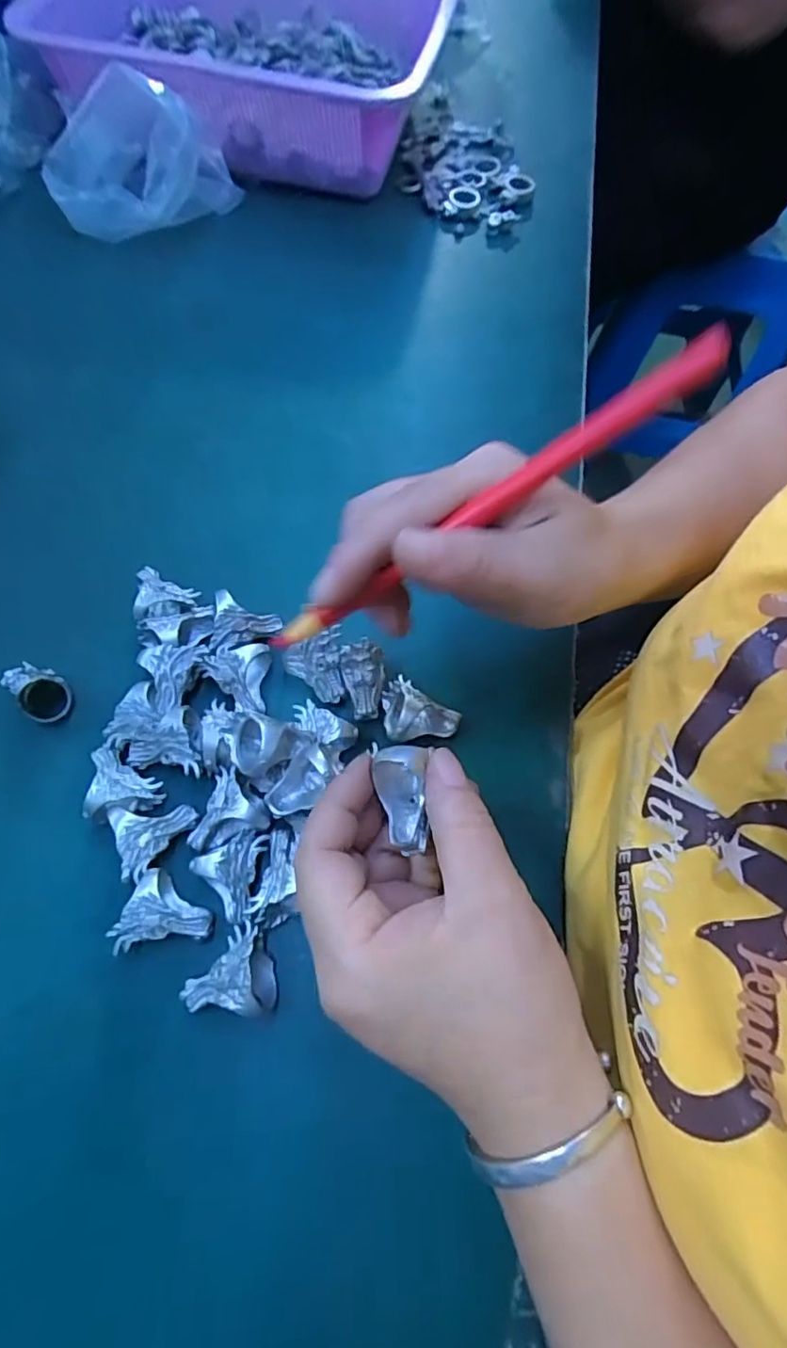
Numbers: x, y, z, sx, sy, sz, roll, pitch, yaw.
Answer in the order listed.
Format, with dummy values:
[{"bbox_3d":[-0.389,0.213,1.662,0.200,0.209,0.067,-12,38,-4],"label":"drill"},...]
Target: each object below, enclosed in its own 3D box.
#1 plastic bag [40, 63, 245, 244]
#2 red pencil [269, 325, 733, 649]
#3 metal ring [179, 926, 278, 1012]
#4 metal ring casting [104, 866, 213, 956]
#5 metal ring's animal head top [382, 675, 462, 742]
[{"bbox_3d":[-0.183,-0.367,0.425,0.133,0.081,0.067,-12,68,-8],"label":"plastic bag"},{"bbox_3d":[0.030,-0.055,0.195,0.171,0.008,0.011,-33,69,10],"label":"red pencil"},{"bbox_3d":[-0.067,0.121,0.245,0.036,0.021,0.030,1,67,-3],"label":"metal ring"},{"bbox_3d":[-0.099,0.099,0.254,0.037,0.017,0.029,-8,67,-7],"label":"metal ring casting"},{"bbox_3d":[0.012,0.015,0.294,0.036,0.017,0.032,-16,67,-10],"label":"metal ring's animal head top"}]

